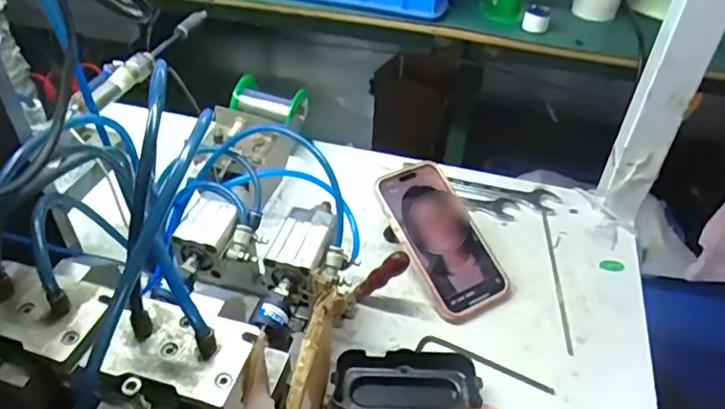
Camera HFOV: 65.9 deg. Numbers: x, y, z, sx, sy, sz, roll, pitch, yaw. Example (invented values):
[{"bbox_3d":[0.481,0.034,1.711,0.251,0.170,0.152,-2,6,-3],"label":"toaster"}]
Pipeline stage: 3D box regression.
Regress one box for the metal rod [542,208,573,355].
[{"bbox_3d":[0.187,0.069,0.546,0.008,0.007,0.179,6,41,3],"label":"metal rod"}]

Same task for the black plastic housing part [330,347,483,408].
[{"bbox_3d":[0.034,0.138,0.438,0.110,0.028,0.042,6,41,3],"label":"black plastic housing part"}]

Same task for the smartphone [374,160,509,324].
[{"bbox_3d":[0.074,0.031,0.531,0.074,0.010,0.153,-23,73,-15],"label":"smartphone"}]

